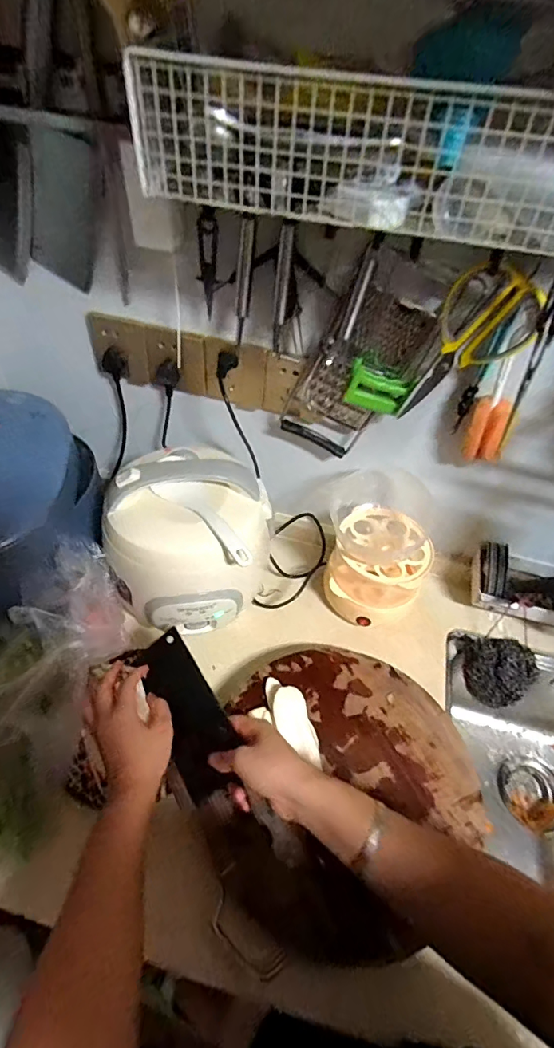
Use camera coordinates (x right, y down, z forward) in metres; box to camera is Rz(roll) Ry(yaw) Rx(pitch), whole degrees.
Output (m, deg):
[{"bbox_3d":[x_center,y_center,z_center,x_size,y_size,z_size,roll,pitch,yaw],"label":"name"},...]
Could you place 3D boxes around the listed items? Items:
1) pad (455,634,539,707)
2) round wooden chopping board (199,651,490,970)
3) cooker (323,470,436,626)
[{"bbox_3d":[0.335,0.220,0.737,0.114,0.065,0.085,35,53,23],"label":"pad"},{"bbox_3d":[0.070,0.303,0.561,0.326,0.041,0.313,-32,59,-30],"label":"round wooden chopping board"},{"bbox_3d":[0.154,0.043,0.735,0.151,0.144,0.177,8,48,1],"label":"cooker"}]

